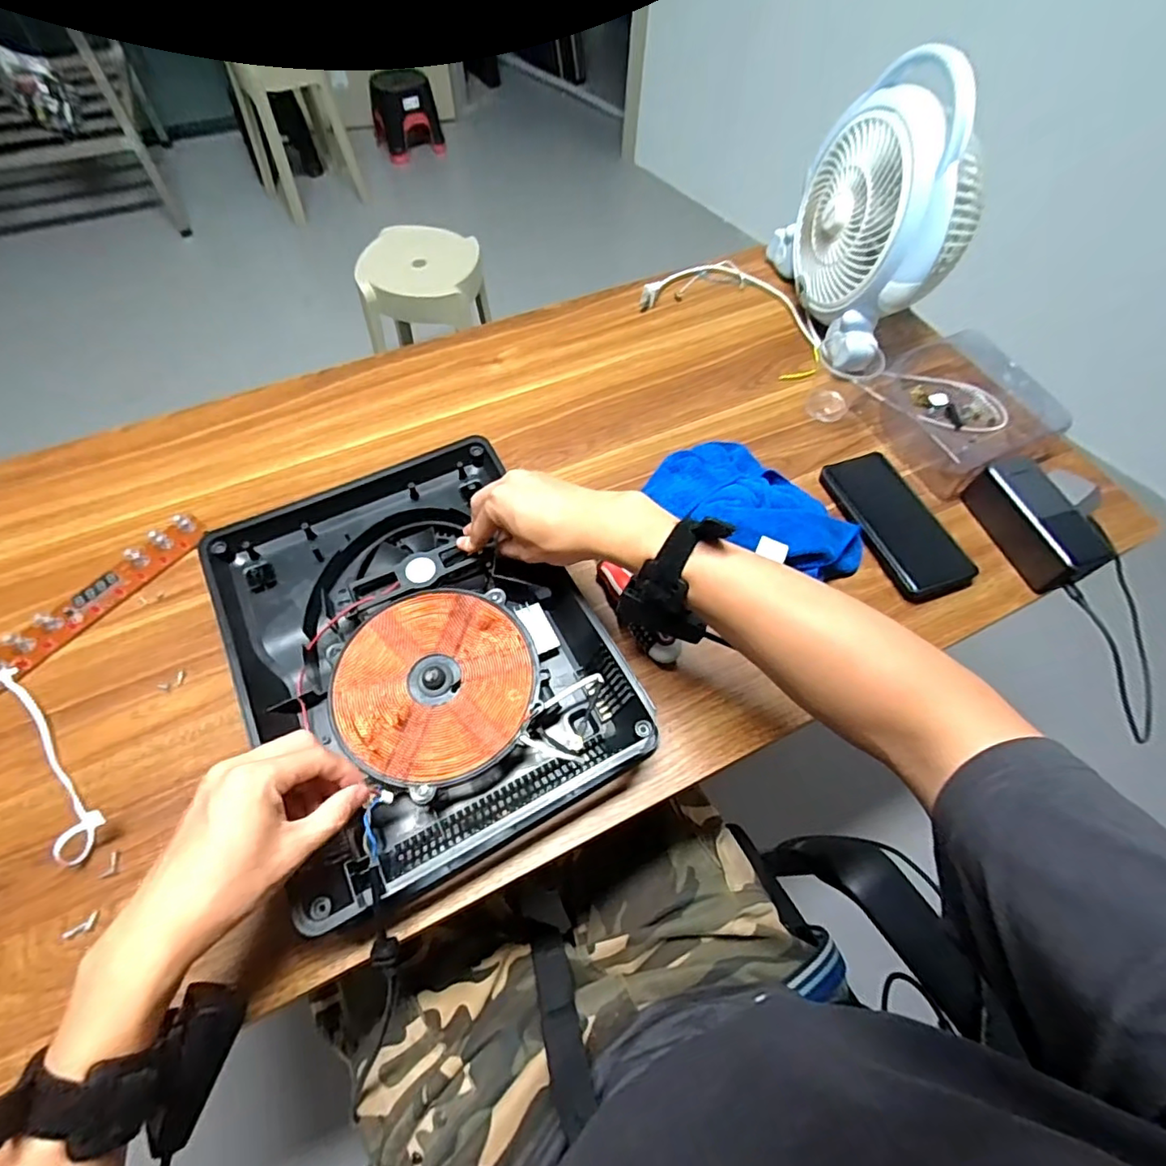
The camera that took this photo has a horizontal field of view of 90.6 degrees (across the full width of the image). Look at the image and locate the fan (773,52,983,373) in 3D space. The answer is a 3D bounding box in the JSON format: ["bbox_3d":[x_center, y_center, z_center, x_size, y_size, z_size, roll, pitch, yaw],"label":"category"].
[{"bbox_3d":[0.356,-0.434,0.687,0.121,0.255,0.272,-10,61,-8],"label":"fan"}]

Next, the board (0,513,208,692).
[{"bbox_3d":[-0.448,0.010,0.537,0.036,0.015,0.207,33,64,15],"label":"board"}]

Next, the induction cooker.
[{"bbox_3d":[-0.137,0.049,0.487,0.267,0.055,0.346,-24,64,-15],"label":"induction cooker"}]

